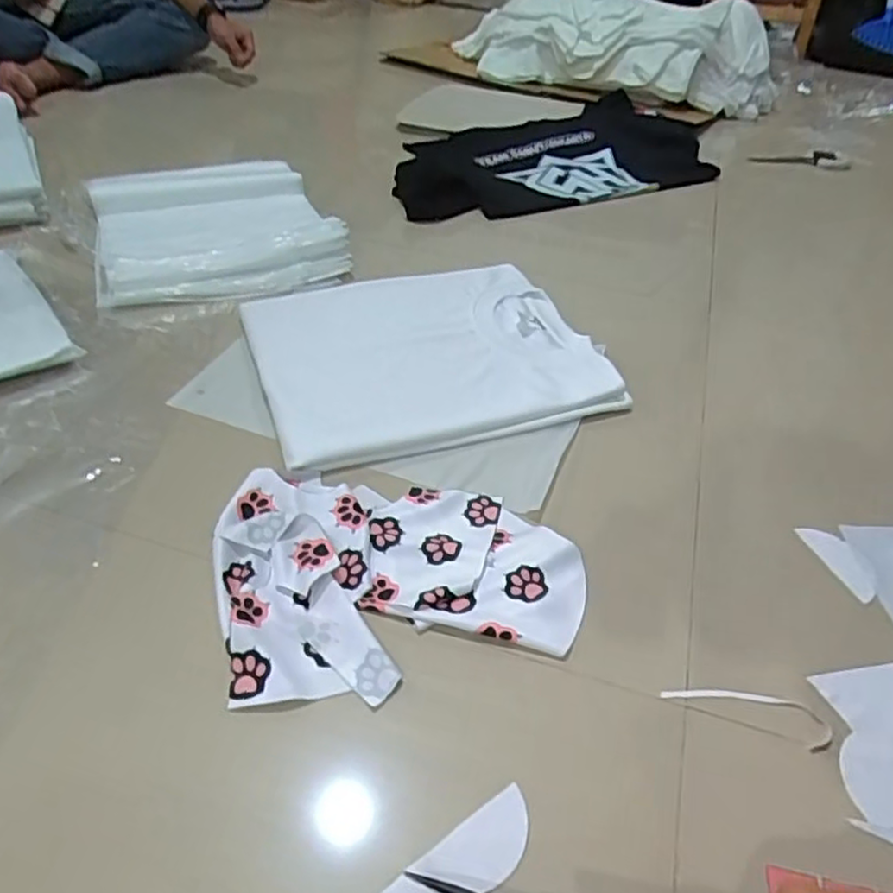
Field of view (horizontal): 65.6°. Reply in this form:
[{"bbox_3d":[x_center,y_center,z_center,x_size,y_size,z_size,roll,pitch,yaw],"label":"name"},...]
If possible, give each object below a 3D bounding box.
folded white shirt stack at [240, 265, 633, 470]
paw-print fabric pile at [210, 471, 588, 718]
[{"bbox_3d":[-0.024,-0.105,0.780,0.367,0.046,0.285,-10,43,-17],"label":"folded white shirt stack"},{"bbox_3d":[-0.037,0.104,0.557,0.288,0.025,0.204,2,41,-4],"label":"paw-print fabric pile"}]

